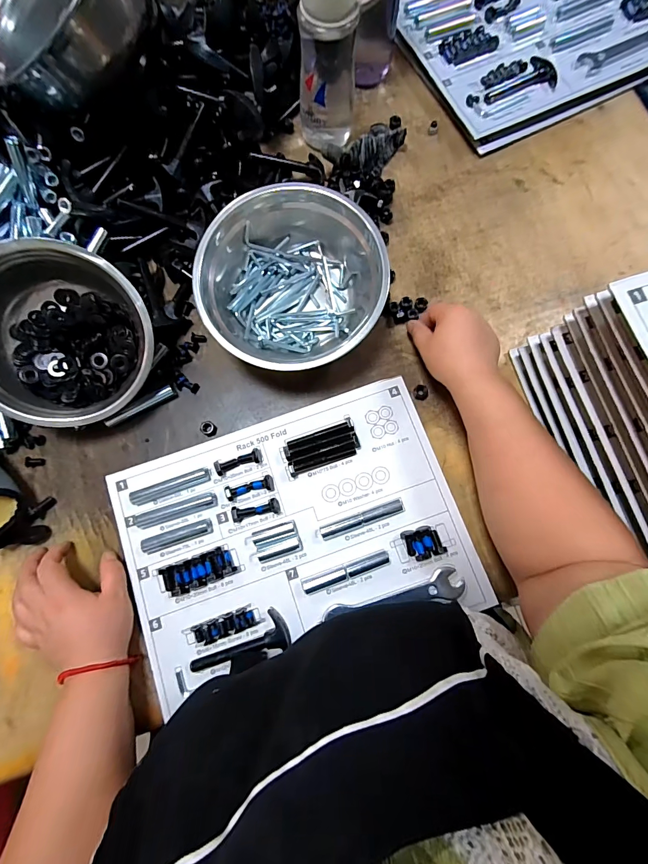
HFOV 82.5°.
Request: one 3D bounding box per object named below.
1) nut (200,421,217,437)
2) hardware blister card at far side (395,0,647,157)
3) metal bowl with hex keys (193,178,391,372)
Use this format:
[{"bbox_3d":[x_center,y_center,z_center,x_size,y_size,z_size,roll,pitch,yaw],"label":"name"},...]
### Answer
[{"bbox_3d":[-0.140,-0.004,0.446,0.021,0.009,0.017,37,80,8],"label":"nut"},{"bbox_3d":[0.321,-0.590,0.547,0.372,0.034,0.265,-26,78,-5],"label":"hardware blister card at far side"},{"bbox_3d":[-0.044,-0.175,0.439,0.198,0.091,0.196,0,77,1],"label":"metal bowl with hex keys"}]

